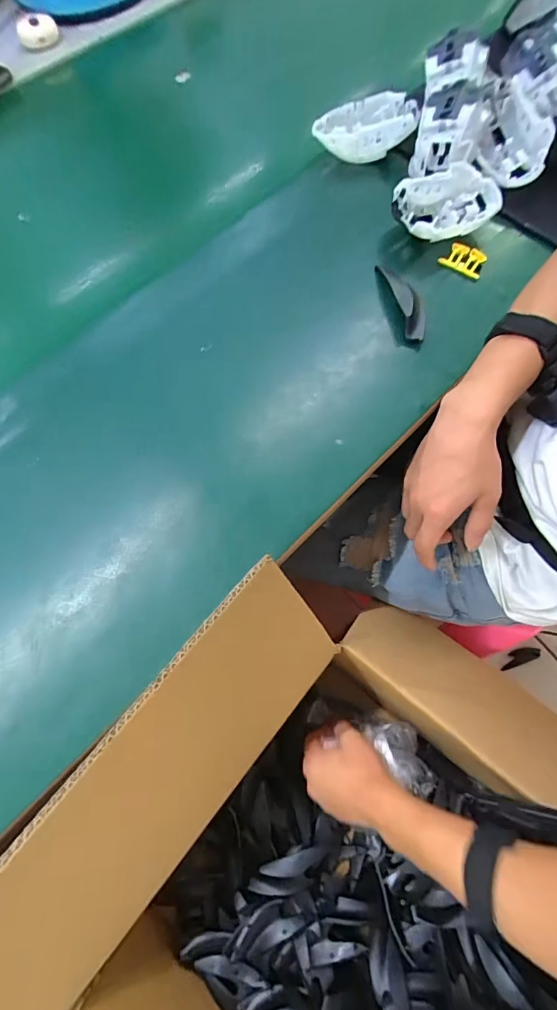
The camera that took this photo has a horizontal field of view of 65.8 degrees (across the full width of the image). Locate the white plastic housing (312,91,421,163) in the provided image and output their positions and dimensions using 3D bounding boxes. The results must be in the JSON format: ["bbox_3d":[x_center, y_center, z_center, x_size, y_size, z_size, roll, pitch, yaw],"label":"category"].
[{"bbox_3d":[0.096,-0.438,0.496,0.106,0.035,0.068,-16,70,-4],"label":"white plastic housing"}]

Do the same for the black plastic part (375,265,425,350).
[{"bbox_3d":[0.123,-0.200,0.426,0.027,0.023,0.094,-12,69,-3],"label":"black plastic part"}]

